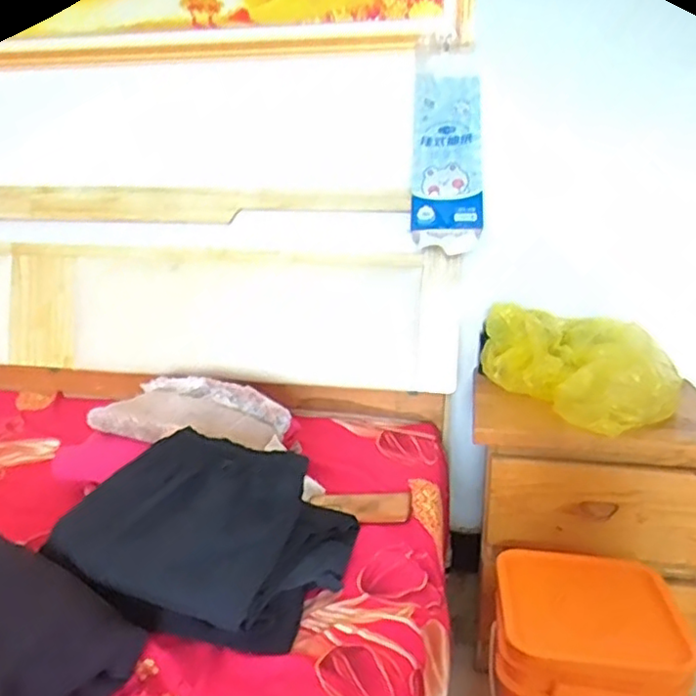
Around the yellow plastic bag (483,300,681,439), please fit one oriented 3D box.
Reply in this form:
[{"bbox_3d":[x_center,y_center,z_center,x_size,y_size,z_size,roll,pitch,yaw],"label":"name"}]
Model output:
[{"bbox_3d":[0.409,0.021,1.147,0.196,0.147,0.309,-8,18,-28],"label":"yellow plastic bag"}]

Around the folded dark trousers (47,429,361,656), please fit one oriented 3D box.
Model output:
[{"bbox_3d":[-0.183,0.230,0.824,0.337,0.130,0.235,5,16,16],"label":"folded dark trousers"}]

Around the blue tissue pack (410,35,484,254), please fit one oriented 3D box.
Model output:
[{"bbox_3d":[0.184,-0.393,1.225,0.130,0.423,0.072,0,-8,0],"label":"blue tissue pack"}]

